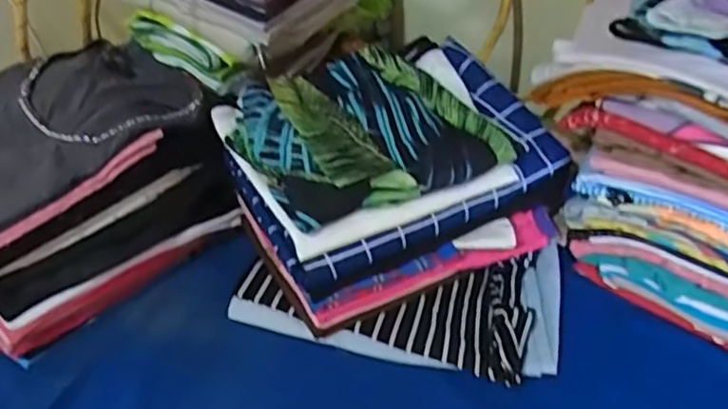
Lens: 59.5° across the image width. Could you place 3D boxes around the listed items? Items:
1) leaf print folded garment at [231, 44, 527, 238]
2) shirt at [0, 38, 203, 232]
[{"bbox_3d":[0.001,-0.076,0.633,0.230,0.034,0.208,-24,48,-25],"label":"leaf print folded garment"},{"bbox_3d":[-0.330,-0.085,0.645,0.209,0.037,0.282,28,49,26],"label":"shirt"}]

